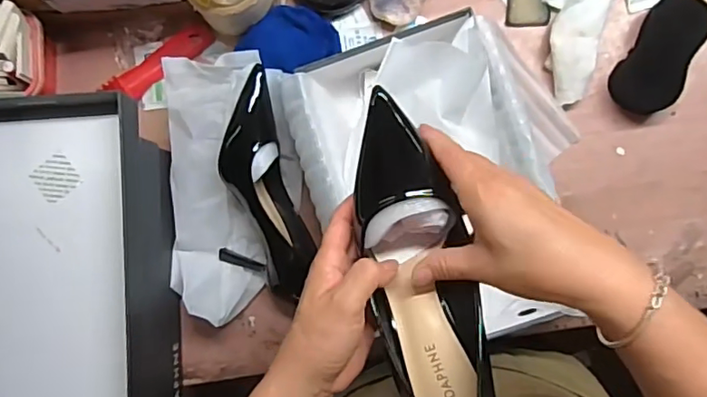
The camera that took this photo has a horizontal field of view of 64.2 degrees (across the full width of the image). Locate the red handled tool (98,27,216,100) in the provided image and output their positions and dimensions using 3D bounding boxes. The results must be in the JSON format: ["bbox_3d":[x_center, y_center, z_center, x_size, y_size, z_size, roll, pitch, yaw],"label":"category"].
[{"bbox_3d":[-0.218,-0.149,0.634,0.136,0.024,0.040,-28,86,2],"label":"red handled tool"}]

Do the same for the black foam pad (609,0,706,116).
[{"bbox_3d":[0.324,-0.152,0.593,0.062,0.037,0.122,29,89,5],"label":"black foam pad"}]

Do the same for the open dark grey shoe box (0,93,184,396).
[{"bbox_3d":[-0.285,0.073,0.564,0.190,0.113,0.339,-5,87,4],"label":"open dark grey shoe box"}]

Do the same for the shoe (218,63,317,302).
[{"bbox_3d":[-0.106,-0.012,0.588,0.085,0.077,0.230,-10,102,3],"label":"shoe"}]

